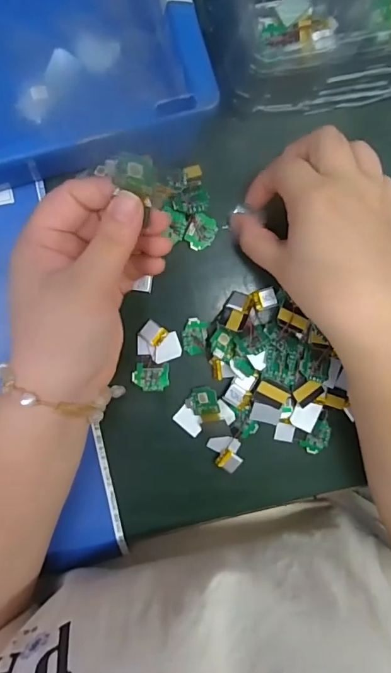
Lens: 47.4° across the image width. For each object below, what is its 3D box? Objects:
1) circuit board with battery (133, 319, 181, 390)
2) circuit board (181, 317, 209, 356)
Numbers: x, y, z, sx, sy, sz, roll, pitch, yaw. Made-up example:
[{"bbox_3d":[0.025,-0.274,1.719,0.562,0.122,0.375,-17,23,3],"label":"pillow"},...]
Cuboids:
[{"bbox_3d":[-0.027,0.015,0.314,0.030,0.007,0.047,9,90,-4],"label":"circuit board with battery"},{"bbox_3d":[-0.001,0.000,0.317,0.017,0.004,0.026,8,90,-4],"label":"circuit board"}]

